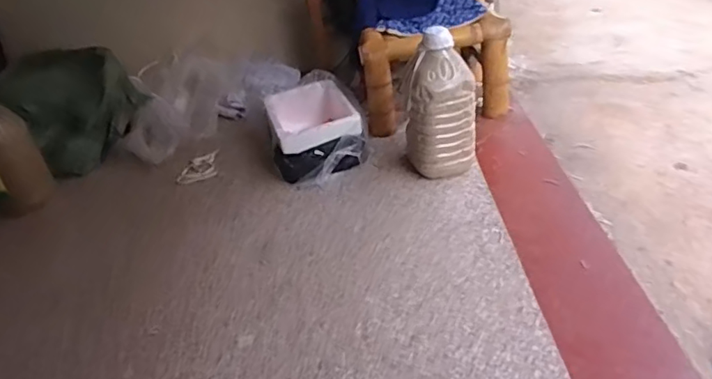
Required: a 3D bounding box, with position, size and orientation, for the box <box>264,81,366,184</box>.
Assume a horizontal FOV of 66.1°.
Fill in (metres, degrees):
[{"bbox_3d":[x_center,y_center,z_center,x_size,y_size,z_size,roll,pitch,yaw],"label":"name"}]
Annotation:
[{"bbox_3d":[-0.126,-0.187,1.713,0.274,0.167,0.352,-14,34,-6],"label":"box"}]

